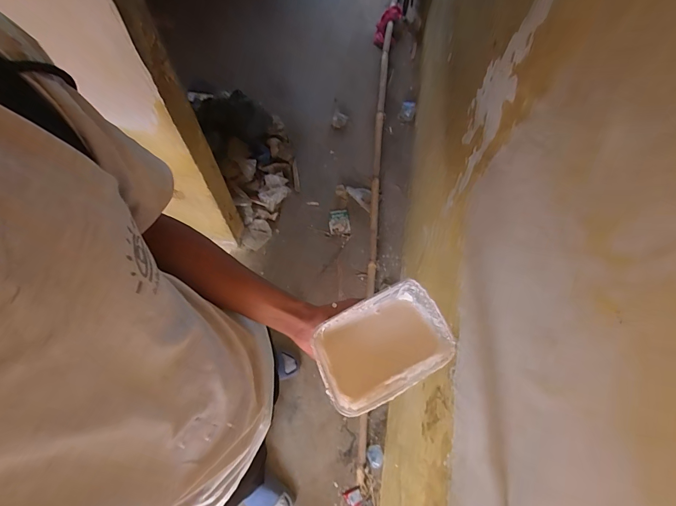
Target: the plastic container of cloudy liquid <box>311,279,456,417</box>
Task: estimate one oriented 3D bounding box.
[{"bbox_3d":[0.057,0.120,0.477,0.171,0.054,0.114,-28,70,-9],"label":"plastic container of cloudy liquid"}]

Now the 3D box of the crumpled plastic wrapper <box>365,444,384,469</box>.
[{"bbox_3d":[0.136,0.742,1.340,0.062,0.045,0.074,-10,69,-8],"label":"crumpled plastic wrapper"}]

